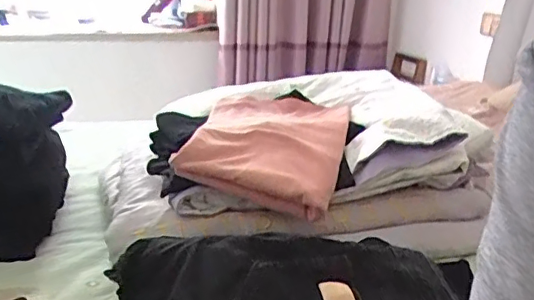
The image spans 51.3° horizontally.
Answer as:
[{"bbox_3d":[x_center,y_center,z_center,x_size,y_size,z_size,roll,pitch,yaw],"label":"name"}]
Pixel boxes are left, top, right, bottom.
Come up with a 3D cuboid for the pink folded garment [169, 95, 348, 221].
[{"bbox_3d":[0.011,-0.001,0.952,0.243,0.107,0.347,4,18,7],"label":"pink folded garment"}]

